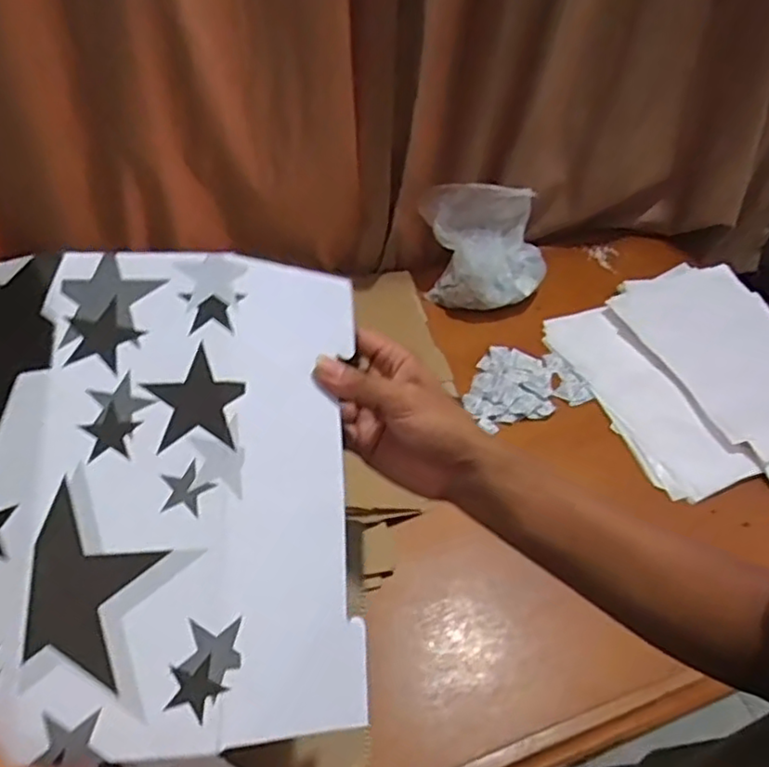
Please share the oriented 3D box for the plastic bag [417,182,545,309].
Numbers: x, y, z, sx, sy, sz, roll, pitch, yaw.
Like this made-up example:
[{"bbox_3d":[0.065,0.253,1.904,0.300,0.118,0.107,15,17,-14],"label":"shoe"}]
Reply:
[{"bbox_3d":[0.177,-0.224,1.074,0.200,0.164,0.144,-8,48,-14],"label":"plastic bag"}]

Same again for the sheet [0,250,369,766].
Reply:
[{"bbox_3d":[-0.176,0.058,0.378,0.315,0.038,0.278,-3,73,0],"label":"sheet"}]

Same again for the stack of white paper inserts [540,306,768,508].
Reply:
[{"bbox_3d":[0.391,0.011,0.989,0.151,0.027,0.357,-12,49,-17],"label":"stack of white paper inserts"}]

